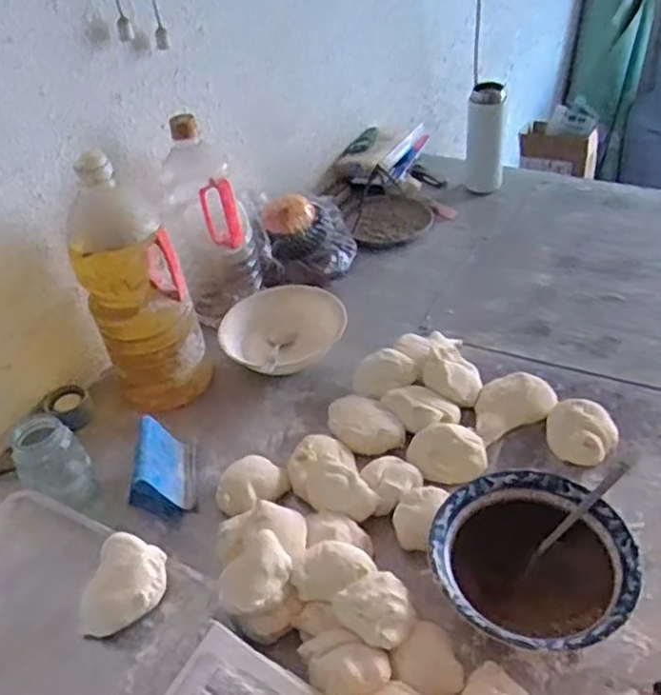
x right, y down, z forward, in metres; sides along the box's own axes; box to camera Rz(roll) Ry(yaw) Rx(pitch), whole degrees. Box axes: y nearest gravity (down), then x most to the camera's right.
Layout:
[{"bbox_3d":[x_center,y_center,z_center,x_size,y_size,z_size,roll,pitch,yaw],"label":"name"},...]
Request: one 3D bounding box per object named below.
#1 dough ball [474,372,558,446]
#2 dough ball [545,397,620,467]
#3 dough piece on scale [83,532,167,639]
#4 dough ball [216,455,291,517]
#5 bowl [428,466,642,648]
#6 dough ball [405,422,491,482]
[{"bbox_3d":[0.213,0.063,0.788,0.097,0.034,0.058,-16,39,-10],"label":"dough ball"},{"bbox_3d":[0.279,0.086,0.741,0.072,0.032,0.076,9,41,19],"label":"dough ball"},{"bbox_3d":[-0.160,0.187,0.525,0.053,0.042,0.066,9,41,19],"label":"dough piece on scale"},{"bbox_3d":[-0.087,0.148,0.726,0.071,0.032,0.056,-32,45,-27],"label":"dough ball"},{"bbox_3d":[0.179,0.197,0.605,0.171,0.055,0.166,-5,39,4],"label":"bowl"},{"bbox_3d":[0.129,0.108,0.736,0.082,0.039,0.062,2,40,11],"label":"dough ball"}]

